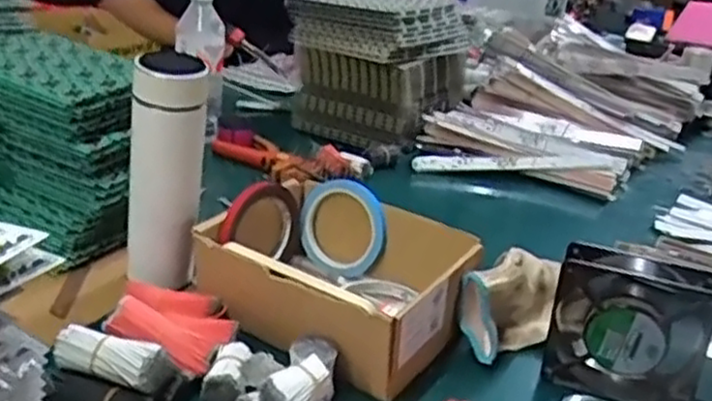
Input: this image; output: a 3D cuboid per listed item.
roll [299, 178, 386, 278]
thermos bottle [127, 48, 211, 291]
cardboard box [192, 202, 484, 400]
[{"bbox_3d":[-0.016,0.026,0.750,0.096,0.094,0.013,32,23,22],"label":"roll"},{"bbox_3d":[-0.174,-0.024,0.684,0.059,0.216,0.052,14,23,18],"label":"thermos bottle"},{"bbox_3d":[-0.015,0.067,0.679,0.222,0.079,0.170,18,25,25],"label":"cardboard box"}]

